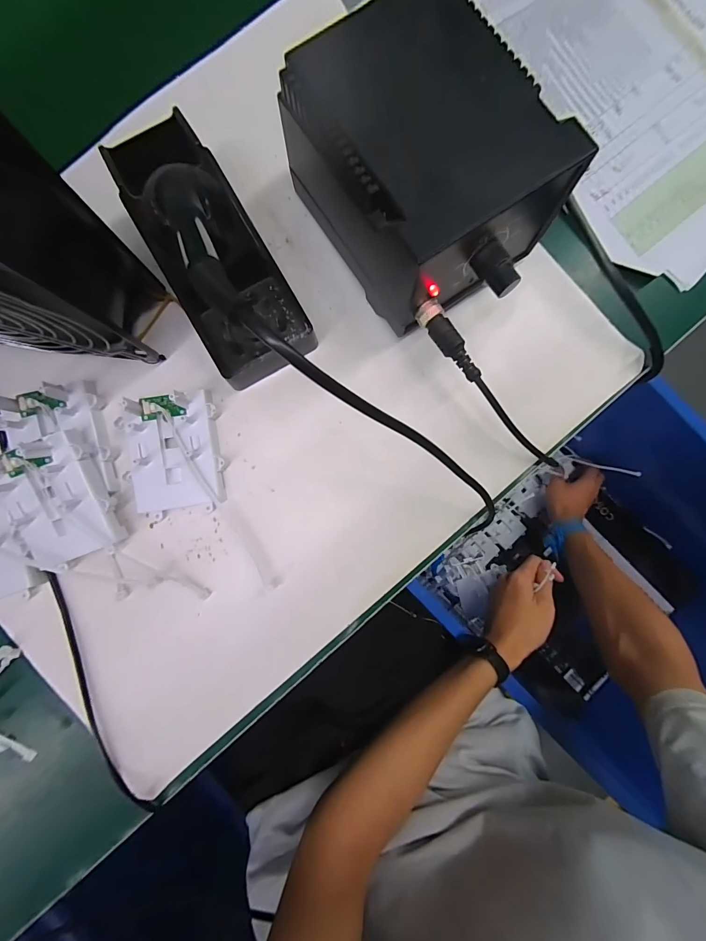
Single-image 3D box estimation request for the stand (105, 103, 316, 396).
[{"bbox_3d":[-0.087,-0.131,0.217,0.074,0.076,0.140,-32,91,-3],"label":"stand"}]

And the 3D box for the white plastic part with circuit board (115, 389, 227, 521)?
[{"bbox_3d":[-0.128,-0.011,0.249,0.063,0.017,0.082,-8,90,-3],"label":"white plastic part with circuit board"}]

